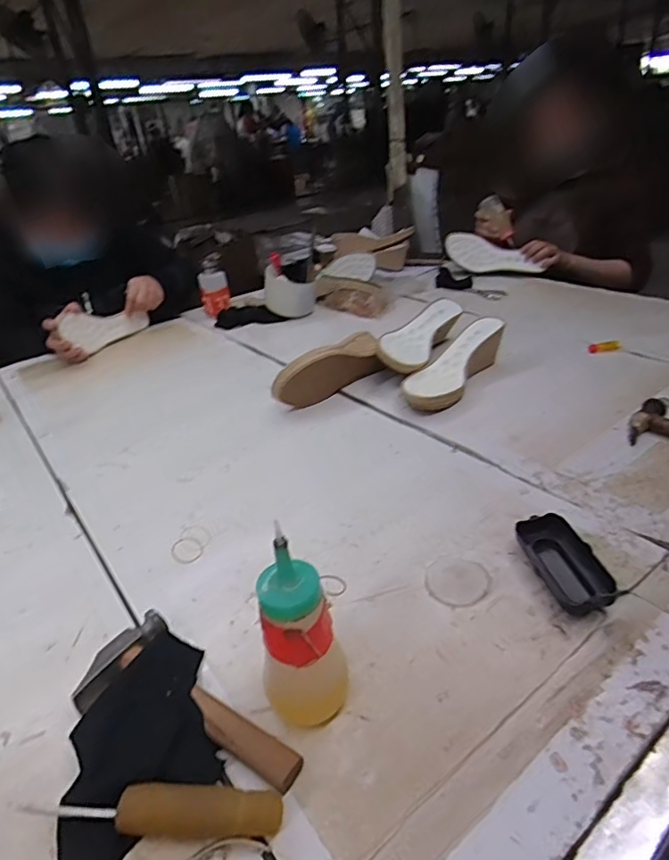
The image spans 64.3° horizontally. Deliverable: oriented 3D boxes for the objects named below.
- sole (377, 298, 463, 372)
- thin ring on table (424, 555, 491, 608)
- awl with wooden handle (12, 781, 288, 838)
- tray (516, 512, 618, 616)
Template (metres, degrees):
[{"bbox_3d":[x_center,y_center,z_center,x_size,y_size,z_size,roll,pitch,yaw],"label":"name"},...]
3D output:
[{"bbox_3d":[0.156,-0.161,0.962,0.087,0.073,0.243,16,38,32],"label":"sole"},{"bbox_3d":[0.119,0.145,0.519,0.061,0.004,0.062,-17,33,-18],"label":"thin ring on table"},{"bbox_3d":[-0.121,0.254,0.352,0.171,0.020,0.030,-5,31,1],"label":"awl with wooden handle"},{"bbox_3d":[0.217,0.127,0.508,0.048,0.030,0.111,-10,31,-5],"label":"tray"}]

